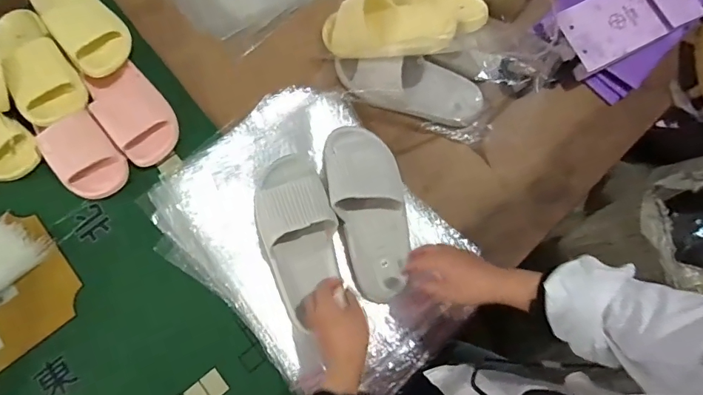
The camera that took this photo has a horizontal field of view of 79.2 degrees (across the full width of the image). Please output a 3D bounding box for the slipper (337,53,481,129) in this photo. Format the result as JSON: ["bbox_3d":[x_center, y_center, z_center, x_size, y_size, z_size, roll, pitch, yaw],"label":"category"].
[{"bbox_3d":[0.098,-0.201,0.734,0.264,0.066,0.102,19,76,3],"label":"slipper"}]

